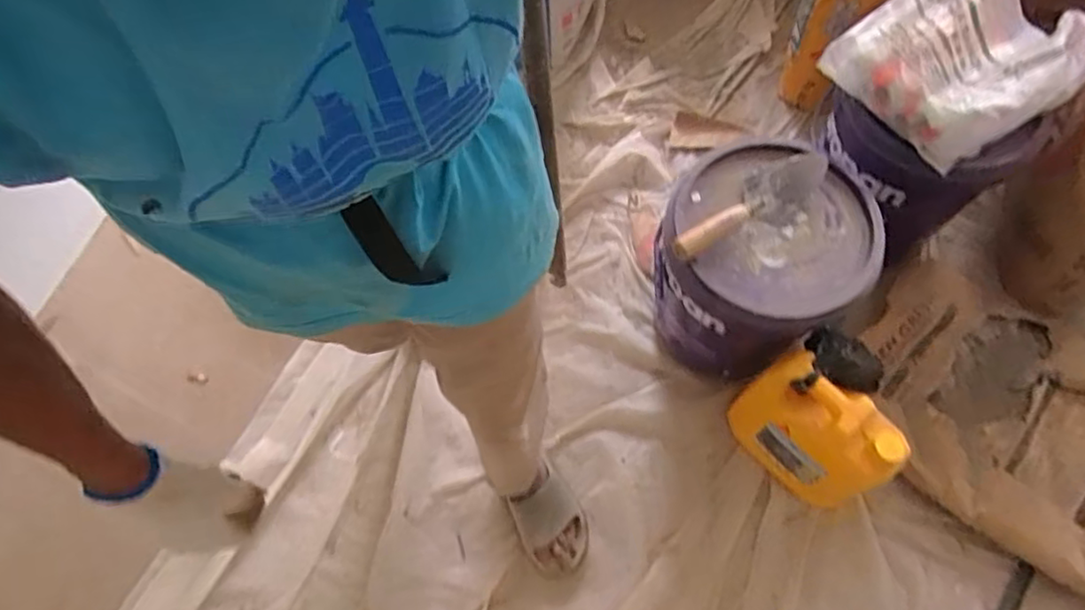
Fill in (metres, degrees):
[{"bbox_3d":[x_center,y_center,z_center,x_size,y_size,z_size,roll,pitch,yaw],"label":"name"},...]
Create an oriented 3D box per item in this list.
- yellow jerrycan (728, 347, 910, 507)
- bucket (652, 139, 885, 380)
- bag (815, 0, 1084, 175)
[{"bbox_3d":[0.425,0.215,1.049,0.104,0.272,0.233,-42,71,-14],"label":"yellow jerrycan"},{"bbox_3d":[0.340,-0.051,1.077,0.285,0.342,0.279,-1,67,3],"label":"bucket"},{"bbox_3d":[0.641,-0.384,0.968,0.312,0.114,0.273,-30,69,-10],"label":"bag"}]

